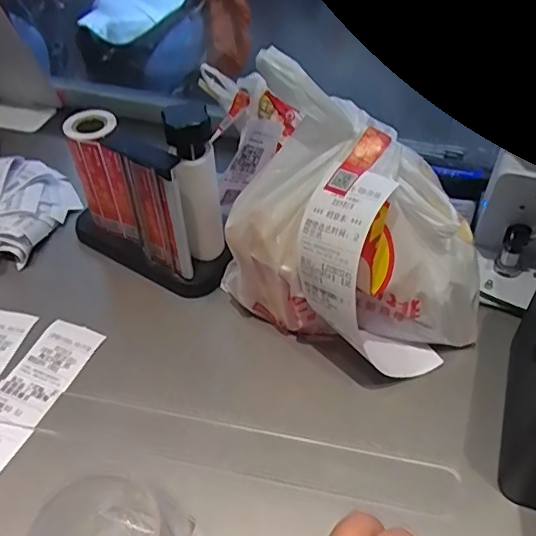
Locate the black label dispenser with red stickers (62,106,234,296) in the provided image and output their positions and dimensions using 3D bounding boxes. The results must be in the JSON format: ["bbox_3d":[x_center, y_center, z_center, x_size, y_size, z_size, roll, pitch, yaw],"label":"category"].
[{"bbox_3d":[-0.125,-0.077,0.533,0.177,0.163,0.066,25,51,24],"label":"black label dispenser with red stickers"}]

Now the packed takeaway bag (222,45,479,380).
[{"bbox_3d":[0.067,-0.031,0.448,0.206,0.193,0.134,30,53,27],"label":"packed takeaway bag"}]

